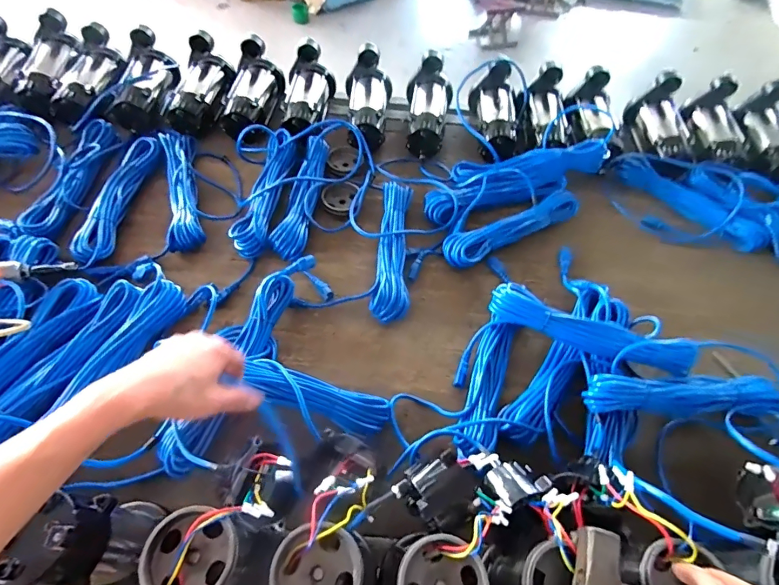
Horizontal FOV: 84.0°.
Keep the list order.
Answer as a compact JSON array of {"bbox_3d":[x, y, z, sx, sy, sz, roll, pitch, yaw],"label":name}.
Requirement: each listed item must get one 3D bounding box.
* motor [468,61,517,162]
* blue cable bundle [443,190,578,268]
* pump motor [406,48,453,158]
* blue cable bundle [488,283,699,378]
[{"bbox_3d":[0.266,-0.438,1.073,0.138,0.121,0.263,6,56,0],"label":"motor"},{"bbox_3d":[0.264,-0.134,0.937,0.345,0.050,0.081,-24,61,-18],"label":"blue cable bundle"},{"bbox_3d":[0.097,-0.468,1.097,0.113,0.097,0.276,7,69,1],"label":"pump motor"},{"bbox_3d":[0.338,0.064,0.730,0.338,0.051,0.068,21,57,10],"label":"blue cable bundle"}]

